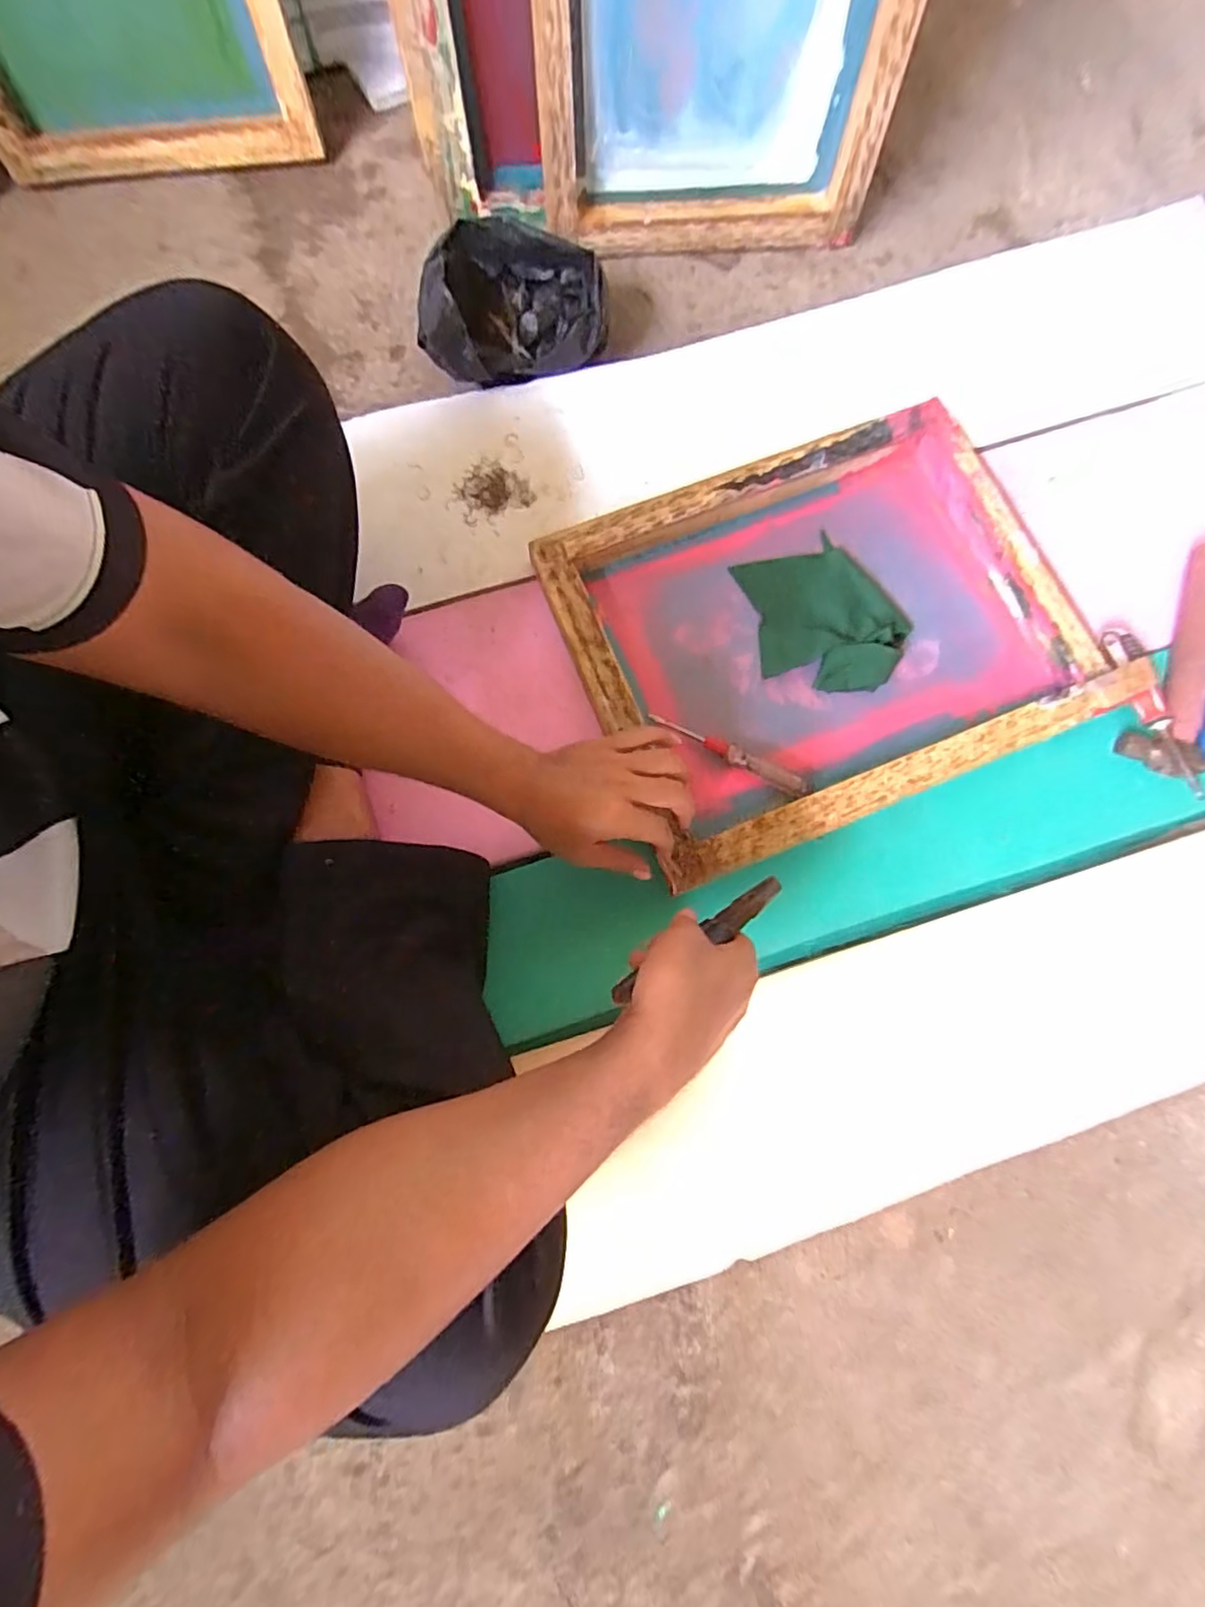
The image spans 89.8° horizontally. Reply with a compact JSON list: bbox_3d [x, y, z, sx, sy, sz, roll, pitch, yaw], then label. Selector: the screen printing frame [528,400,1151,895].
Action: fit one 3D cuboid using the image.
[{"bbox_3d":[0.203,-0.165,0.596,0.448,0.060,0.365,-23,78,-3],"label":"screen printing frame"}]

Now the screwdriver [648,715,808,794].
[{"bbox_3d":[0.119,-0.047,0.579,0.159,0.022,0.018,25,79,7],"label":"screwdriver"}]

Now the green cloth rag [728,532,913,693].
[{"bbox_3d":[0.224,-0.189,0.609,0.141,0.021,0.161,-17,78,-2],"label":"green cloth rag"}]

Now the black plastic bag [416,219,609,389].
[{"bbox_3d":[-0.099,-0.537,0.657,0.198,0.098,0.112,-2,78,1],"label":"black plastic bag"}]

